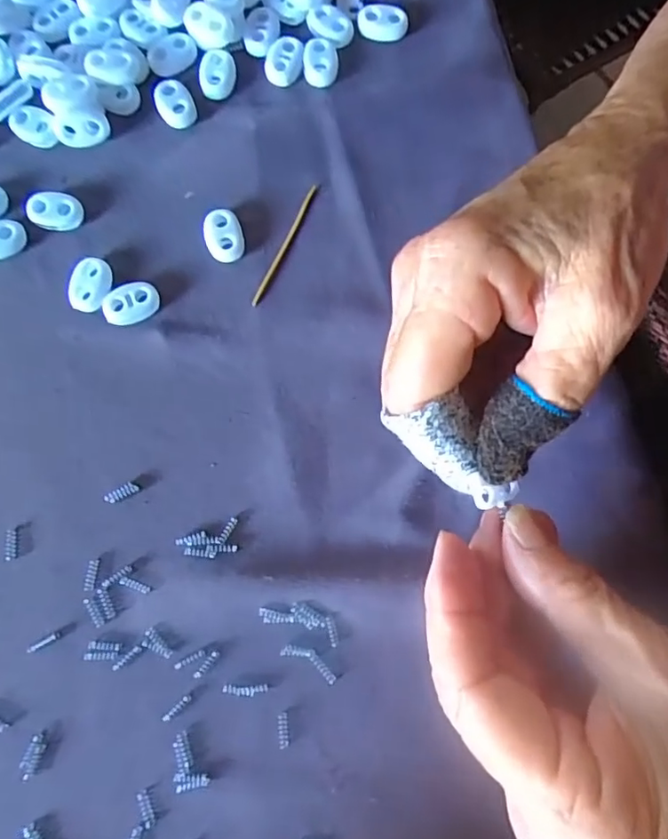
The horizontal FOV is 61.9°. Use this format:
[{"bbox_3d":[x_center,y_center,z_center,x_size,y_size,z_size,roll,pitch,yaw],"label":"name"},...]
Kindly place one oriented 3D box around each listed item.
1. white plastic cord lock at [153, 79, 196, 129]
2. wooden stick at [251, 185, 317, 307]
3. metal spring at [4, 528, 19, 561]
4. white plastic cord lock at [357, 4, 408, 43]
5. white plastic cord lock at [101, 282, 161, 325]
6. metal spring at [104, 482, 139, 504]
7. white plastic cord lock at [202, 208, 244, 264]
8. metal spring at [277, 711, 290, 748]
[{"bbox_3d":[-0.069,-0.137,0.241,0.015,0.006,0.021,-23,80,-5],"label":"white plastic cord lock"},{"bbox_3d":[-0.020,-0.074,0.233,0.004,0.004,0.059,25,80,4],"label":"wooden stick"},{"bbox_3d":[-0.123,0.047,0.211,0.005,0.004,0.012,0,79,-1],"label":"metal spring"},{"bbox_3d":[0.022,-0.178,0.250,0.022,0.007,0.013,9,79,1],"label":"white plastic cord lock"},{"bbox_3d":[-0.082,-0.047,0.226,0.022,0.005,0.015,-13,79,-3],"label":"white plastic cord lock"},{"bbox_3d":[-0.082,0.028,0.215,0.013,0.004,0.005,-28,81,-6],"label":"metal spring"},{"bbox_3d":[-0.046,-0.077,0.232,0.016,0.006,0.022,-14,80,-3],"label":"white plastic cord lock"},{"bbox_3d":[-0.018,0.111,0.199,0.004,0.004,0.011,-3,79,-1],"label":"metal spring"}]

